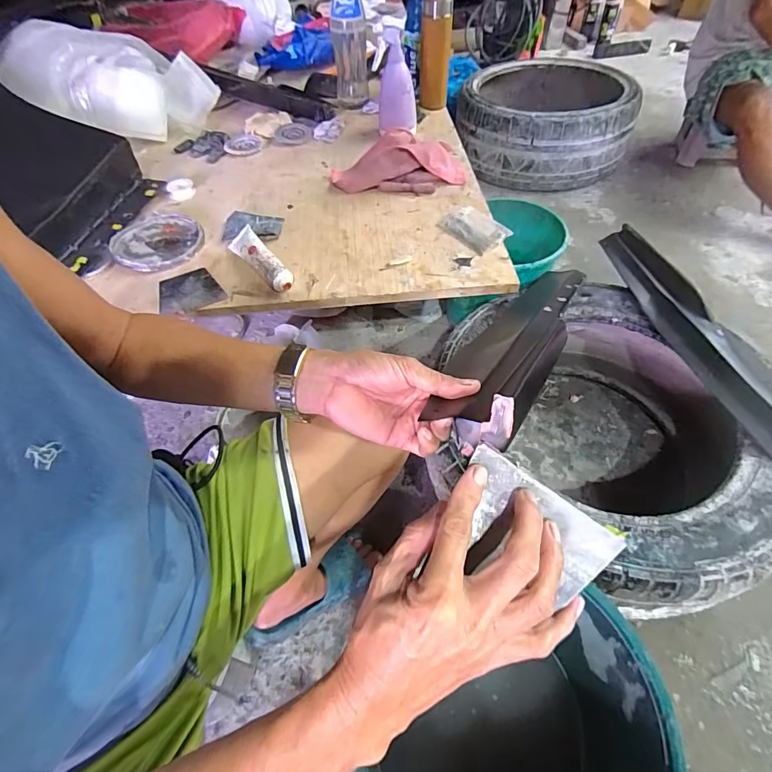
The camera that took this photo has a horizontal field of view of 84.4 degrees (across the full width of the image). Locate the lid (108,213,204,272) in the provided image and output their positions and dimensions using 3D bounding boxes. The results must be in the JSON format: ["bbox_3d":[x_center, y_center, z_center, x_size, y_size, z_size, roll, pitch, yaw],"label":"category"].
[{"bbox_3d":[-0.402,-0.256,0.751,0.147,0.018,0.157,-2,53,3],"label":"lid"}]

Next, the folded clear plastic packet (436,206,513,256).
[{"bbox_3d":[0.152,-0.277,0.747,0.077,0.011,0.123,-32,57,-19],"label":"folded clear plastic packet"}]

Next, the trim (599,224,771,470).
[{"bbox_3d":[0.584,-0.027,0.713,0.120,0.039,0.757,-10,53,-4],"label":"trim"}]

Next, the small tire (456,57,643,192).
[{"bbox_3d":[0.576,-1.018,1.619,0.586,0.227,0.638,3,53,6],"label":"small tire"}]

